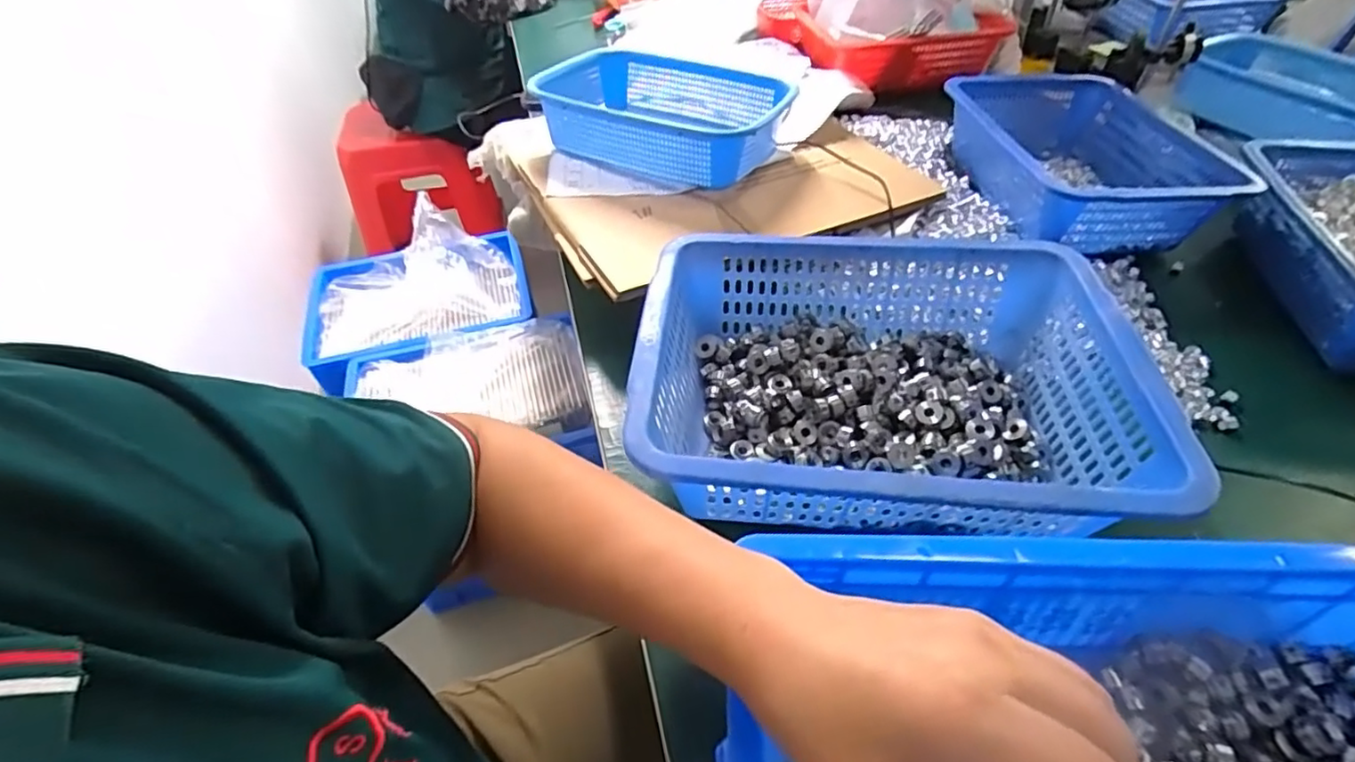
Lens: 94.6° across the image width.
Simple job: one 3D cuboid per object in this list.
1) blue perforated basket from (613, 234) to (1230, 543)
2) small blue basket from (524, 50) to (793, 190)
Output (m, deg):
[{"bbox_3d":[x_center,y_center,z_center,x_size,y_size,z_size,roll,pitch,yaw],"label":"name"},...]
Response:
[{"bbox_3d":[0.149,0.004,0.484,0.345,0.100,0.269,6,47,8],"label":"blue perforated basket"},{"bbox_3d":[-0.011,-0.319,0.748,0.281,0.076,0.198,17,50,17],"label":"small blue basket"}]

